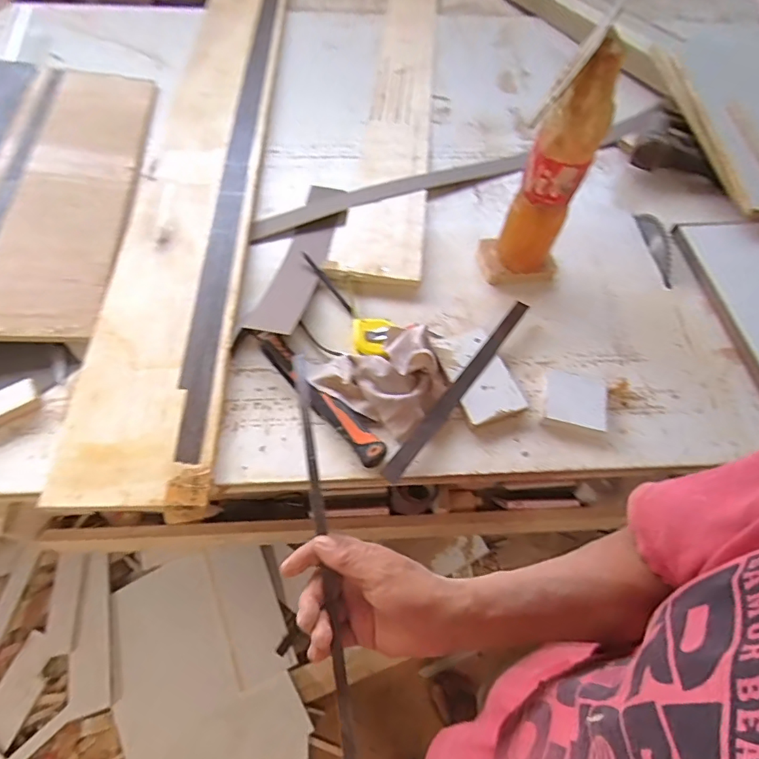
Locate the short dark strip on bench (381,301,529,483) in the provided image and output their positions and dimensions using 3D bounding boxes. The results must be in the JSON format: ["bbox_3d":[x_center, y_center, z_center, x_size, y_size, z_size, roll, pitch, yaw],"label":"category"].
[{"bbox_3d":[0.111,0.002,0.651,0.021,0.011,0.334,33,62,17],"label":"short dark strip on bench"}]

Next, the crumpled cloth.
[{"bbox_3d":[0.012,-0.016,0.640,0.145,0.043,0.148,33,62,16],"label":"crumpled cloth"}]

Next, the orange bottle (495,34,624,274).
[{"bbox_3d":[0.231,-0.268,0.657,0.079,0.323,0.082,19,59,9],"label":"orange bottle"}]

